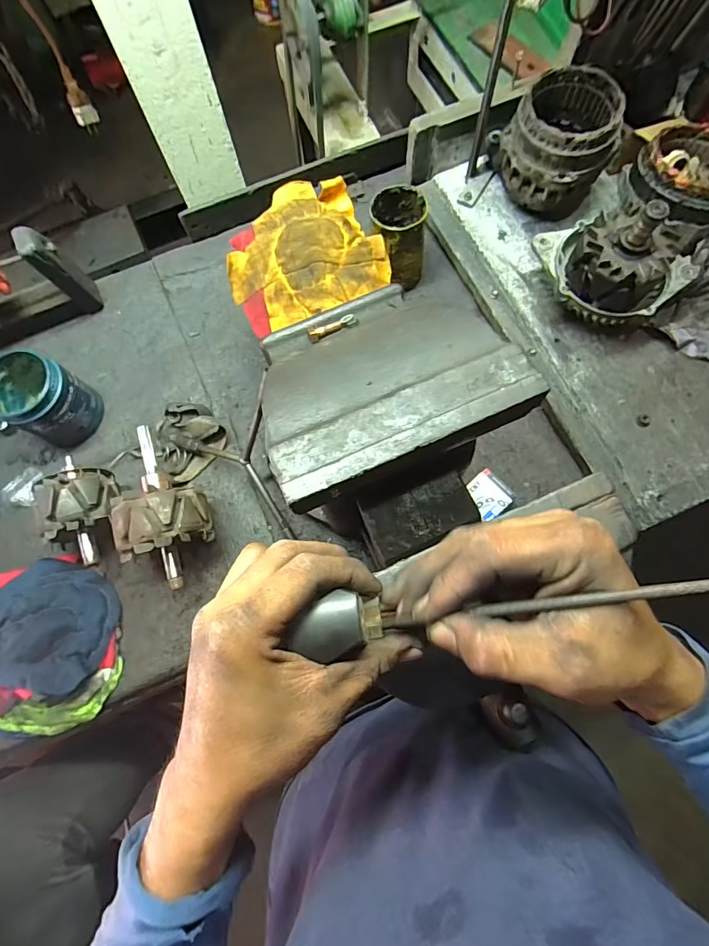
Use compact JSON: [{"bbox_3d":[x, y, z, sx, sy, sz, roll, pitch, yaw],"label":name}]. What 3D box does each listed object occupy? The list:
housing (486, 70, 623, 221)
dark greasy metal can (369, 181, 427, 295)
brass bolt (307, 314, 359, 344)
[{"bbox_3d":[0.264,-0.424,0.585,0.134,0.127,0.132,-4,74,1],"label":"housing"},{"bbox_3d":[0.059,-0.318,0.604,0.067,0.112,0.078,-6,74,0],"label":"dark greasy metal can"},{"bbox_3d":[-0.021,-0.136,0.412,0.048,0.009,0.013,-22,75,-4],"label":"brass bolt"}]

